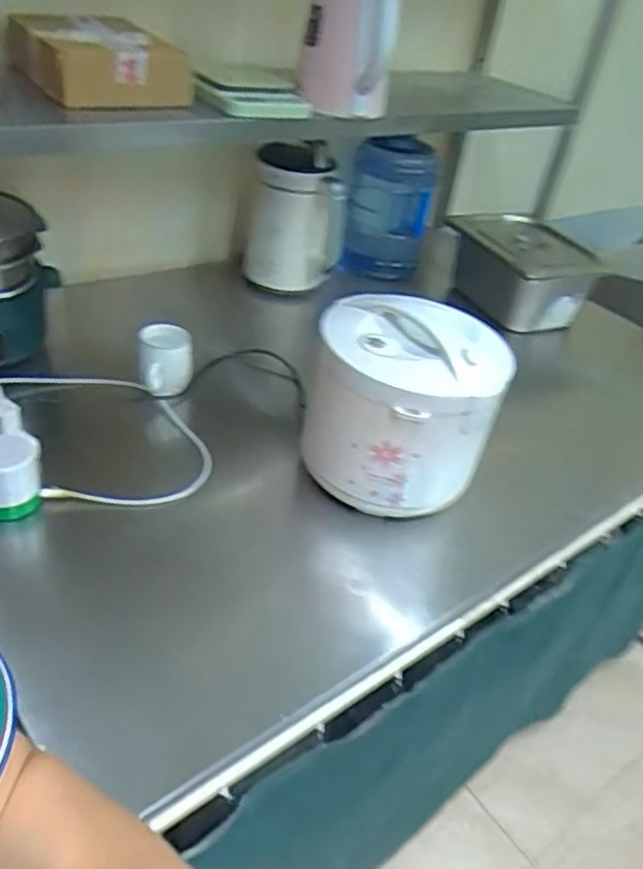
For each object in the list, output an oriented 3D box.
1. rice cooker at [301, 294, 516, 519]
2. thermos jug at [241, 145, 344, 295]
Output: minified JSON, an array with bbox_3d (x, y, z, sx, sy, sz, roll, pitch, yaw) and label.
[{"bbox_3d":[0.108,-0.039,0.975,0.254,0.231,0.214,18,38,9],"label":"rice cooker"},{"bbox_3d":[-0.059,-0.448,1.471,0.220,0.304,0.158,2,38,-11],"label":"thermos jug"}]

